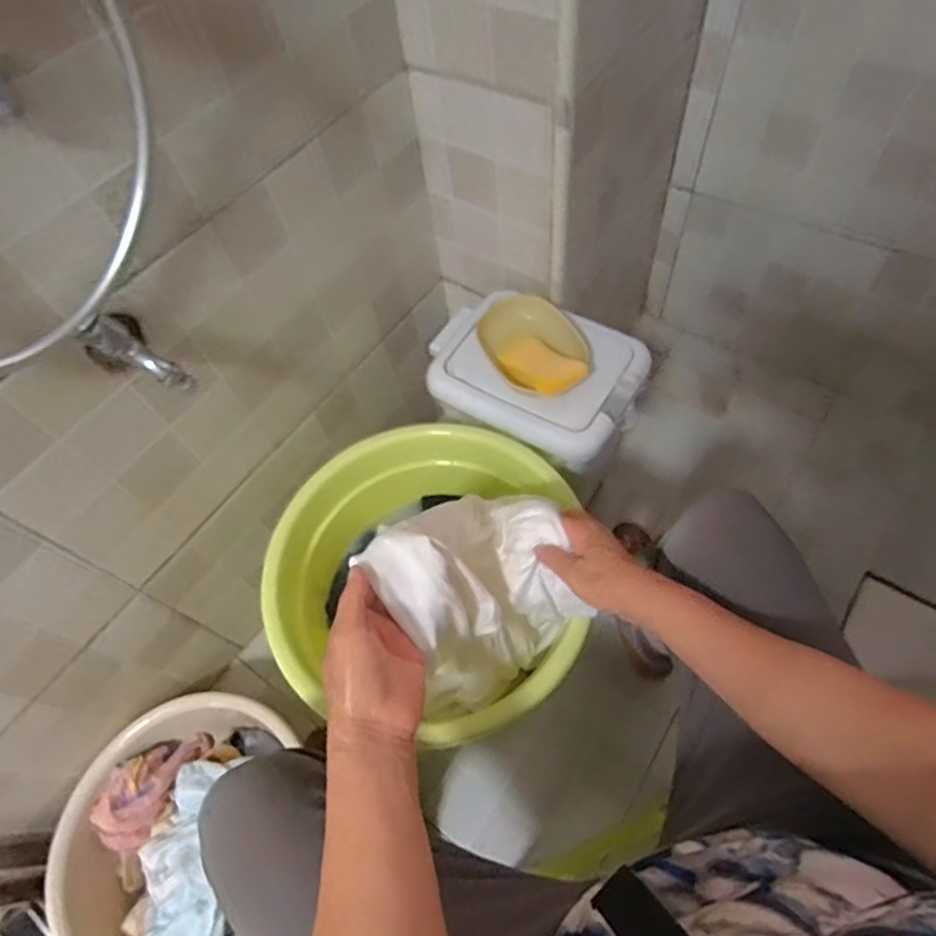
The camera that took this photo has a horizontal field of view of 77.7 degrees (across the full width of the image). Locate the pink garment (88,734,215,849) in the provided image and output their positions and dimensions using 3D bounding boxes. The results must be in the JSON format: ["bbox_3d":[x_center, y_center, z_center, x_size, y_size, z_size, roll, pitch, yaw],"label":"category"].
[{"bbox_3d":[-0.423,0.421,0.773,0.073,0.077,0.147,13,61,14],"label":"pink garment"}]

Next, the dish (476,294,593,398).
[{"bbox_3d":[0.084,-0.152,0.712,0.111,0.029,0.164,-24,60,-8],"label":"dish"}]

